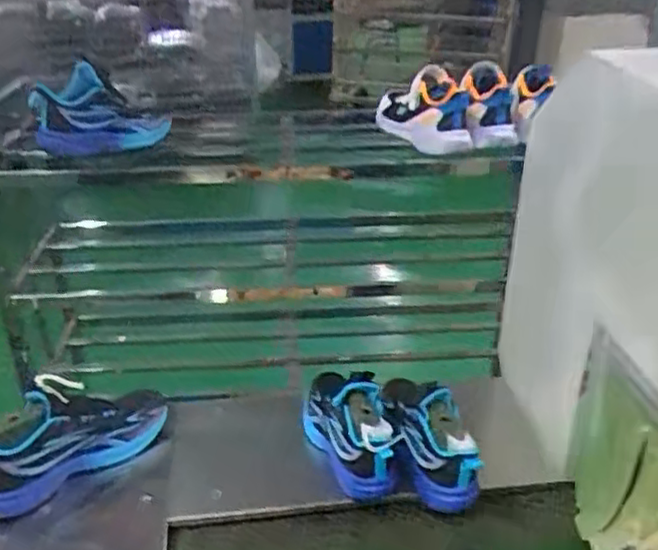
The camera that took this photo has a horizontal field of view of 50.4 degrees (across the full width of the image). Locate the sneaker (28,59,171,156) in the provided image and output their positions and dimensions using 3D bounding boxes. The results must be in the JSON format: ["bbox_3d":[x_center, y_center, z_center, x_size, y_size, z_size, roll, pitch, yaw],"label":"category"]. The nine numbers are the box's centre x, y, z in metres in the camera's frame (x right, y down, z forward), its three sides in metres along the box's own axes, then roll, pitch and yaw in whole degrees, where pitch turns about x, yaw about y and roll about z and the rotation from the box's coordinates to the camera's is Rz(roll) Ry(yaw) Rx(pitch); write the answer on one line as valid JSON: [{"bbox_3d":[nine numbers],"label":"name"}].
[{"bbox_3d":[-0.359,-0.259,1.102,0.194,0.125,0.076,-23,37,-34],"label":"sneaker"}]

